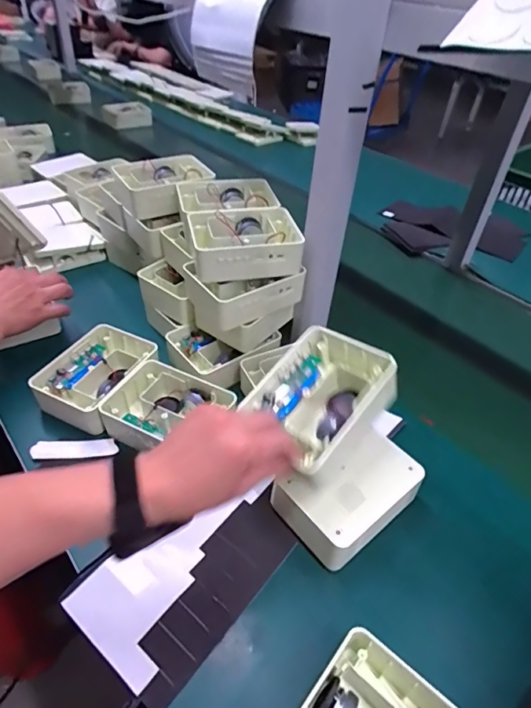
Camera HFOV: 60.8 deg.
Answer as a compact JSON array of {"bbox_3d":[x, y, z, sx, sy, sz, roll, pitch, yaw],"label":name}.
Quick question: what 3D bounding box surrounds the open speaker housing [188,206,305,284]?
[{"bbox_3d":[-0.030,-0.151,0.614,0.146,0.049,0.109,-7,43,-13],"label":"open speaker housing"}]

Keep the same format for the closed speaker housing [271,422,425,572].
[{"bbox_3d":[0.090,0.155,0.495,0.149,0.065,0.096,-25,49,-29],"label":"closed speaker housing"}]

